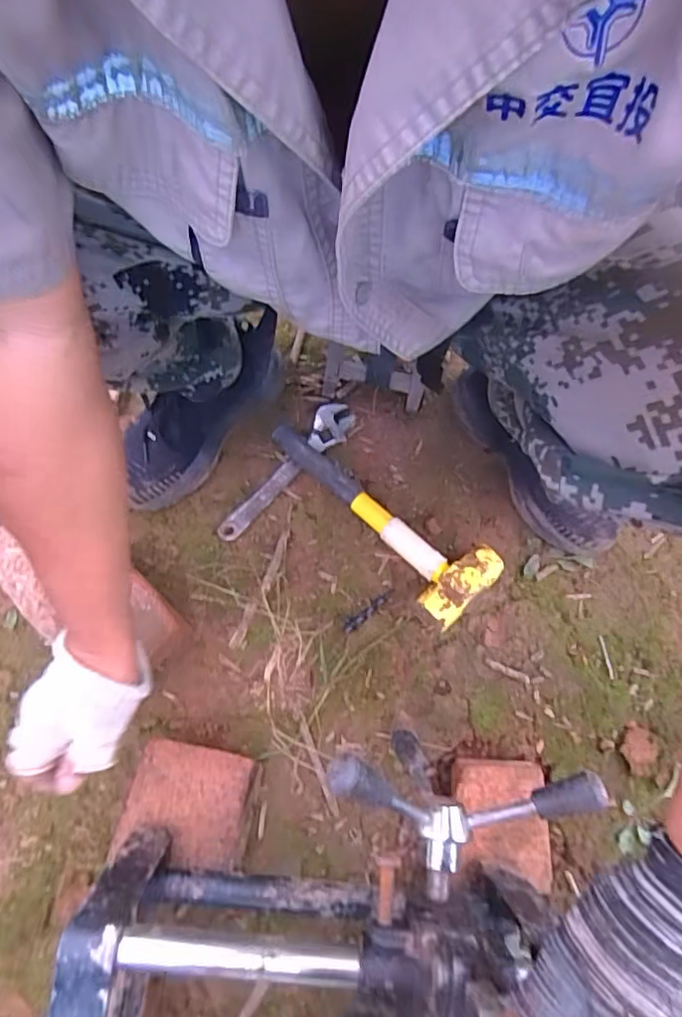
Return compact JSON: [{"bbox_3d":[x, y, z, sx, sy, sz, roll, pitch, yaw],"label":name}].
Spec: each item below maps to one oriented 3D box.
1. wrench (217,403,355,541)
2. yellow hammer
[{"bbox_3d":[-0.064,-0.048,0.738,0.052,0.015,0.242,32,71,15],"label":"wrench"},{"bbox_3d":[0.050,-0.008,0.691,0.105,0.056,0.323,-36,69,-12],"label":"yellow hammer"}]

